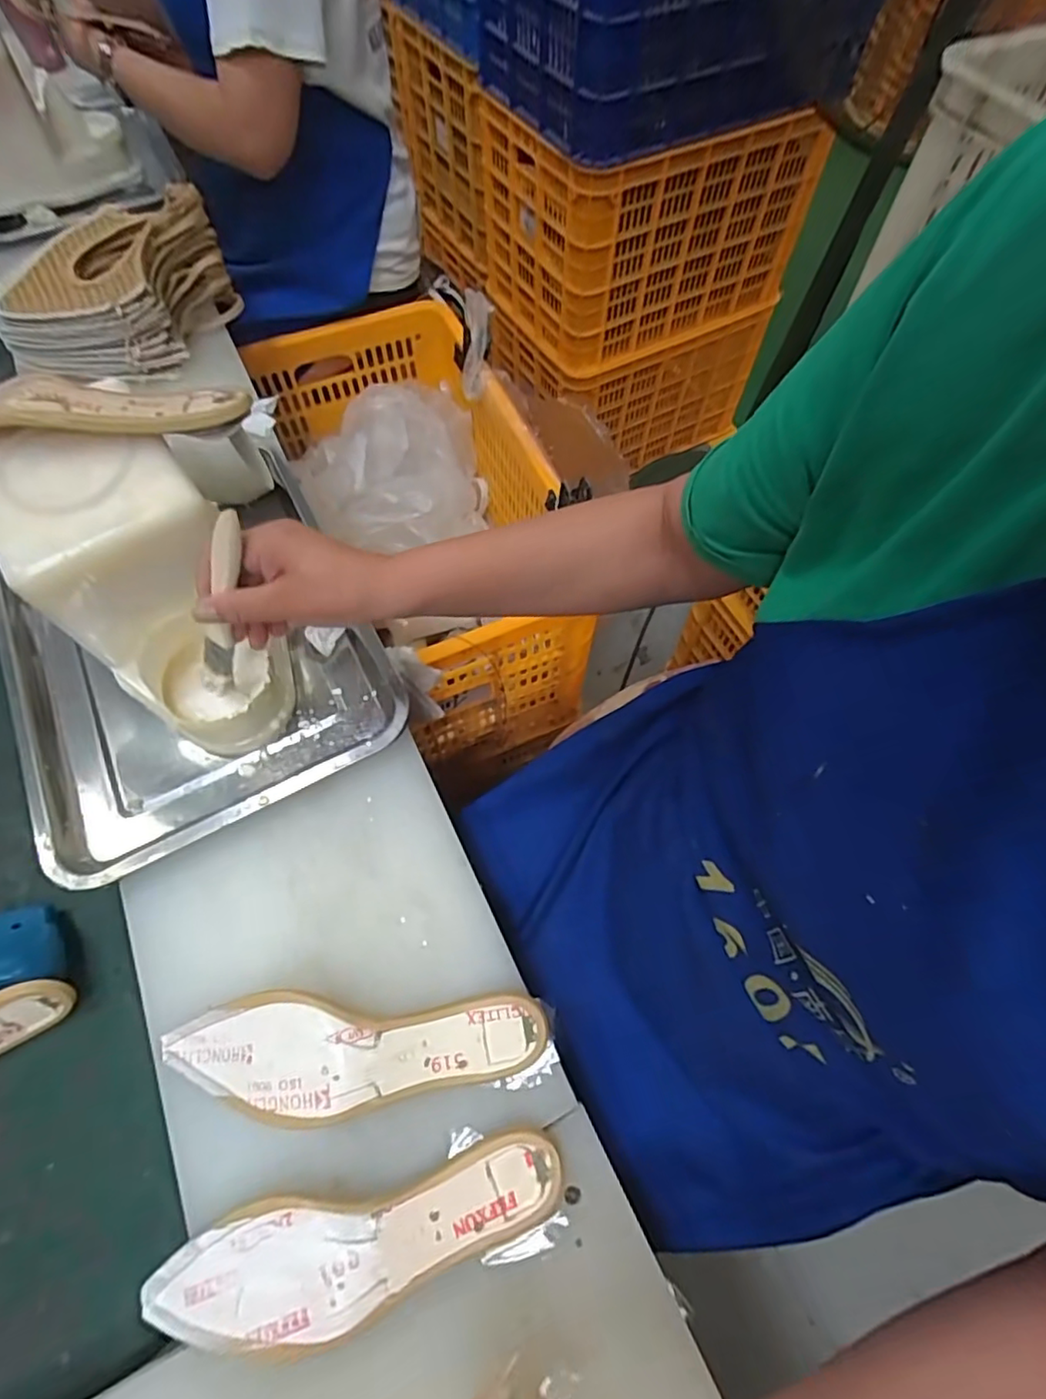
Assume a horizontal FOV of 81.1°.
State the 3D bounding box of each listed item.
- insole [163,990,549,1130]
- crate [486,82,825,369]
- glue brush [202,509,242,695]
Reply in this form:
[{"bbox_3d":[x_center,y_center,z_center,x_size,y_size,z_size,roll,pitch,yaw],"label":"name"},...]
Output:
[{"bbox_3d":[-0.109,0.226,0.393,0.242,0.032,0.069,-3,63,-3],"label":"insole"},{"bbox_3d":[0.254,-1.017,1.274,0.575,0.364,0.351,-26,67,-14],"label":"crate"},{"bbox_3d":[-0.206,-0.063,0.416,0.022,0.138,0.017,33,38,14],"label":"glue brush"}]

